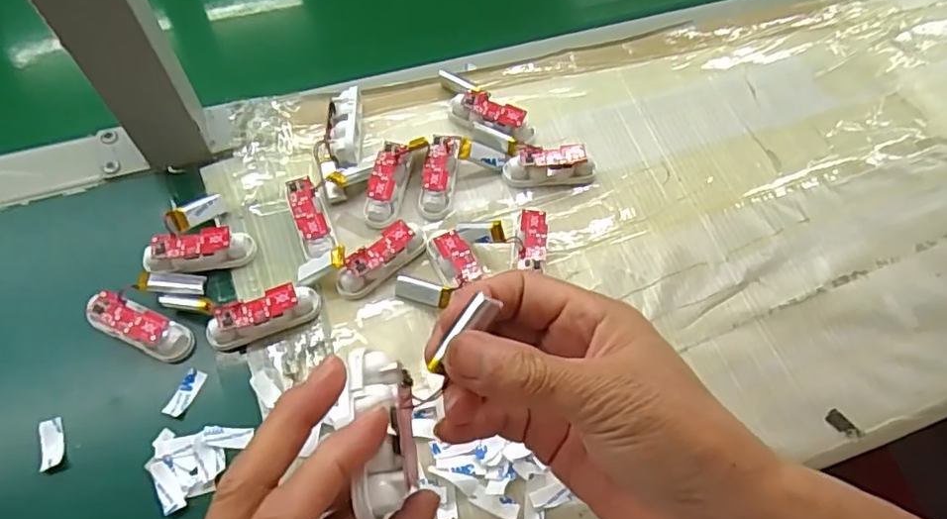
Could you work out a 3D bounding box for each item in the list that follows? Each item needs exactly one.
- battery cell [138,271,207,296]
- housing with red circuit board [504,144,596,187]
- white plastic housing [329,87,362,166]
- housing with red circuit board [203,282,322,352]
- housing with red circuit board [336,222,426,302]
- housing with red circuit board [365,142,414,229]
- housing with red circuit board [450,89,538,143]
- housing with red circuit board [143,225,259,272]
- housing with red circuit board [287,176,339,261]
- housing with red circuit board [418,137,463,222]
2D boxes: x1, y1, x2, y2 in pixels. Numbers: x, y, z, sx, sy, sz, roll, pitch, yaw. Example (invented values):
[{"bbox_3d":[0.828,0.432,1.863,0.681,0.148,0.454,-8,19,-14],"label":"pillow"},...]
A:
[{"bbox_3d":[-0.174,0.014,0.346,0.034,0.004,0.013,7,60,-22],"label":"battery cell"},{"bbox_3d":[0.052,-0.064,0.400,0.062,0.022,0.021,-4,63,-6],"label":"housing with red circuit board"},{"bbox_3d":[-0.085,-0.087,0.399,0.019,0.025,0.058,-2,63,-5],"label":"white plastic housing"},{"bbox_3d":[-0.120,0.031,0.341,0.062,0.020,0.018,-21,66,-14],"label":"housing with red circuit board"},{"bbox_3d":[-0.055,-0.001,0.362,0.060,0.019,0.017,-38,71,-21],"label":"housing with red circuit board"},{"bbox_3d":[-0.055,-0.050,0.386,0.020,0.021,0.054,13,62,3],"label":"housing with red circuit board"},{"bbox_3d":[0.012,-0.098,0.414,0.060,0.019,0.021,23,63,8],"label":"housing with red circuit board"},{"bbox_3d":[-0.164,-0.005,0.357,0.060,0.020,0.019,-12,64,-10],"label":"housing with red circuit board"},{"bbox_3d":[-0.099,-0.024,0.370,0.020,0.021,0.053,-16,65,-12],"label":"housing with red circuit board"},{"bbox_3d":[-0.022,-0.054,0.390,0.021,0.020,0.053,11,66,1],"label":"housing with red circuit board"}]

